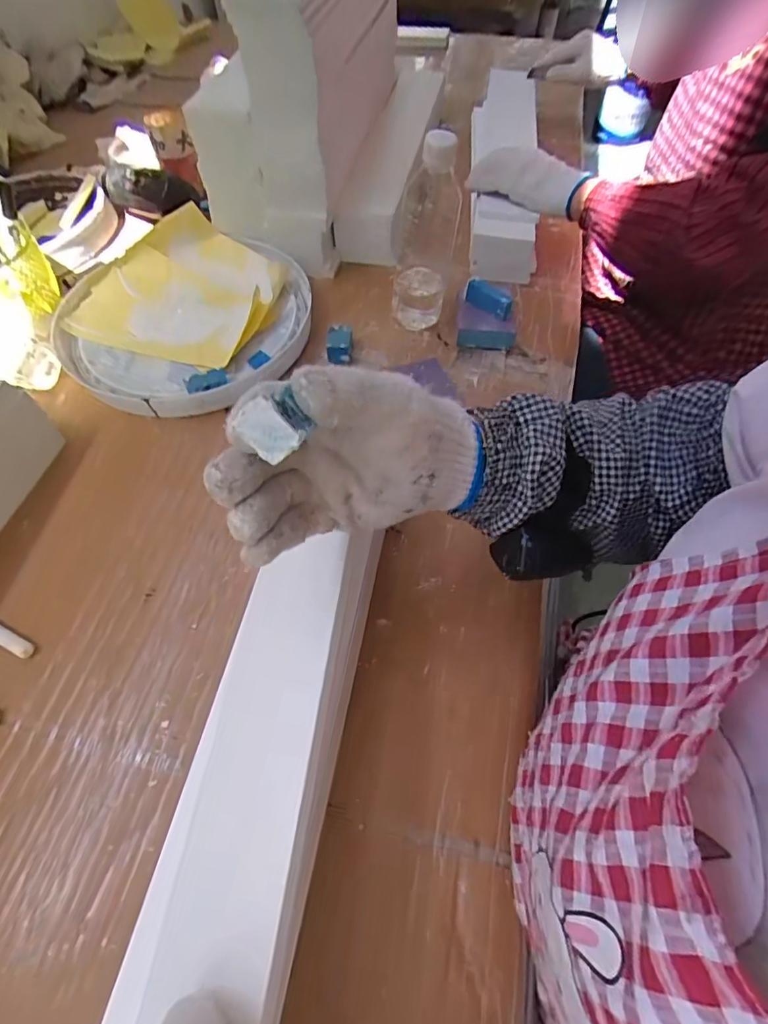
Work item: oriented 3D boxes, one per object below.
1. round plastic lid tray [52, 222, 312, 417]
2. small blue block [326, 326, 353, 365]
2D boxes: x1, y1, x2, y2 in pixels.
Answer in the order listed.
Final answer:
[{"bbox_3d":[-0.248,-0.245,0.616,0.294,0.050,0.288,-1,59,1],"label":"round plastic lid tray"},{"bbox_3d":[-0.053,-0.202,0.604,0.030,0.028,0.042,-3,59,0],"label":"small blue block"}]

